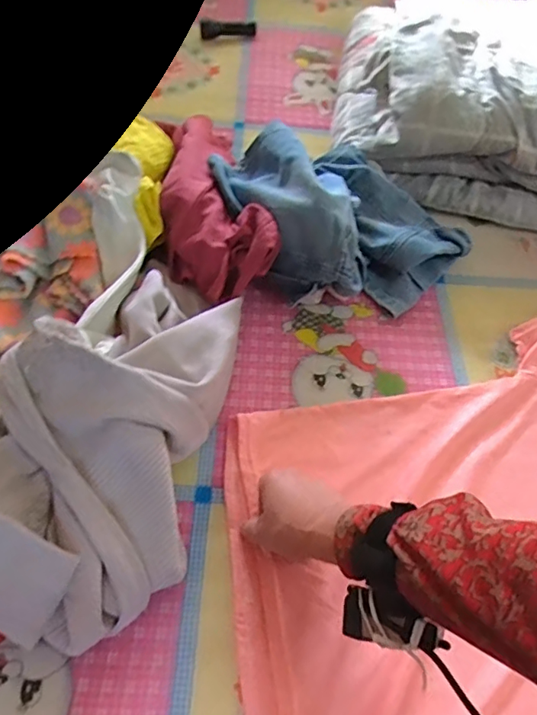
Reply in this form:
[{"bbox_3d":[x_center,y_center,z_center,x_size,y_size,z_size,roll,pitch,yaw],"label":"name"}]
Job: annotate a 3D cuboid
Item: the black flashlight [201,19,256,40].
[{"bbox_3d":[-0.082,-0.671,1.061,0.112,0.030,0.033,-8,57,-10],"label":"black flashlight"}]

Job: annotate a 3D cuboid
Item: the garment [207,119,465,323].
[{"bbox_3d":[0.088,-0.216,0.727,0.263,0.123,0.335,-36,66,-25],"label":"garment"}]

